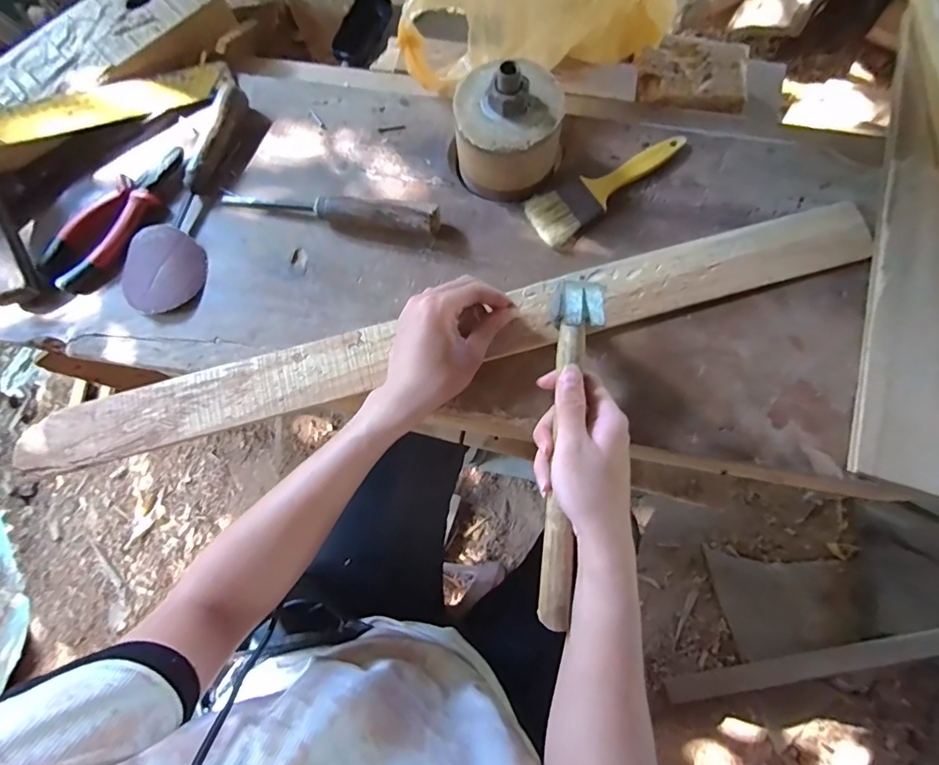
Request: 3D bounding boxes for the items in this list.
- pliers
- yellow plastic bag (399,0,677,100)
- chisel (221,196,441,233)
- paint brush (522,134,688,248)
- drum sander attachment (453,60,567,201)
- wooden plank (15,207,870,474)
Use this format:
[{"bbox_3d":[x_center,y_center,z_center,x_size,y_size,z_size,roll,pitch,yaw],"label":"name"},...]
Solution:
[{"bbox_3d":[-0.373,-0.176,0.496,0.071,0.015,0.179,42,82,9],"label":"pliers"},{"bbox_3d":[0.067,-0.369,0.468,0.275,0.114,0.069,-11,78,-1],"label":"yellow plastic bag"},{"bbox_3d":[-0.144,-0.174,0.475,0.228,0.033,0.031,7,78,3],"label":"chisel"},{"bbox_3d":[0.138,-0.204,0.474,0.174,0.014,0.053,-36,80,-6],"label":"paint brush"},{"bbox_3d":[0.037,-0.242,0.446,0.098,0.100,0.093,0,78,1],"label":"drum sander attachment"},{"bbox_3d":[-0.020,-0.044,0.444,0.805,0.014,0.066,-15,78,-1],"label":"wooden plank"}]

